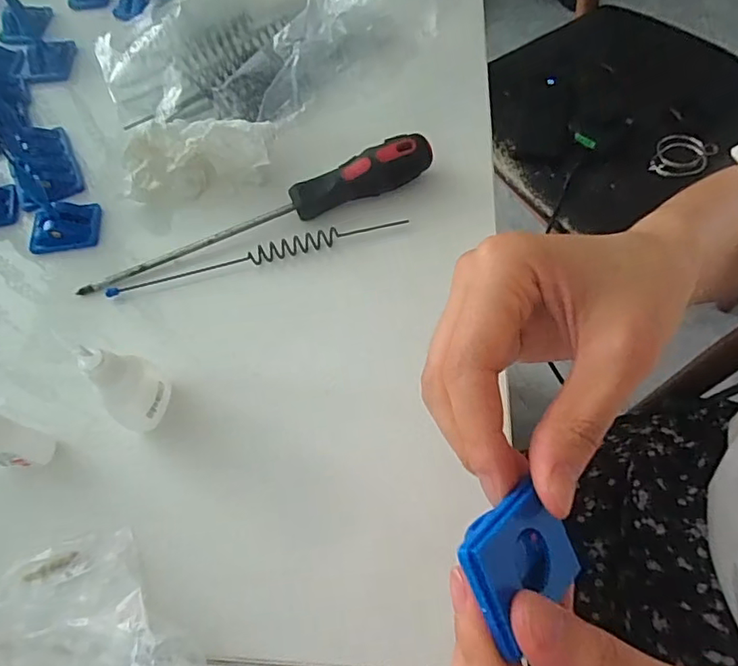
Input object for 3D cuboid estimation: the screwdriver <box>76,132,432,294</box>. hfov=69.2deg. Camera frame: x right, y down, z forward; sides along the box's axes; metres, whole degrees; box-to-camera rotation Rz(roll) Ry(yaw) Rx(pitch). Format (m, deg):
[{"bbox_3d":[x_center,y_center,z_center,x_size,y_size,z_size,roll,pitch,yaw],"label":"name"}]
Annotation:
[{"bbox_3d":[-0.070,-0.076,0.348,0.233,0.024,0.025,-22,63,1],"label":"screwdriver"}]

